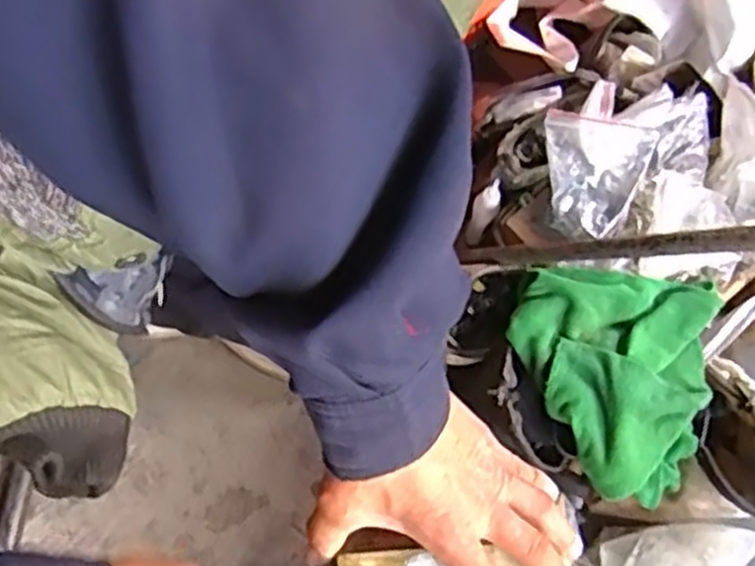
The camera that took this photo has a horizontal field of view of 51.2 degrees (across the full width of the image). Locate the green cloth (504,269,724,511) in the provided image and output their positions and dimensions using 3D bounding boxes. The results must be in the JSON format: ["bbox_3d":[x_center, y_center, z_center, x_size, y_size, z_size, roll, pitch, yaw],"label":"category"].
[{"bbox_3d":[0.181,0.074,0.602,0.150,0.038,0.166,7,70,-1],"label":"green cloth"}]

